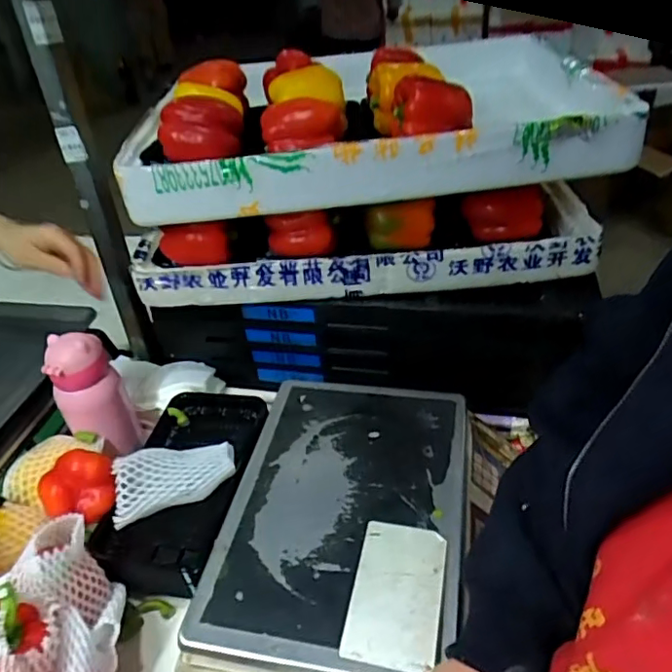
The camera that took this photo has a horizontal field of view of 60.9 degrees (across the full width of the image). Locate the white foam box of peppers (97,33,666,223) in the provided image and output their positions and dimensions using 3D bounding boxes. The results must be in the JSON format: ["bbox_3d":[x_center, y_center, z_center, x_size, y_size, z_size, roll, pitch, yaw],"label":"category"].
[{"bbox_3d":[0.037,-0.284,0.730,0.561,0.111,0.307,-5,37,2],"label":"white foam box of peppers"}]

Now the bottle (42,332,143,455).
[{"bbox_3d":[-0.305,0.075,0.715,0.074,0.182,0.075,-22,39,-20],"label":"bottle"}]

